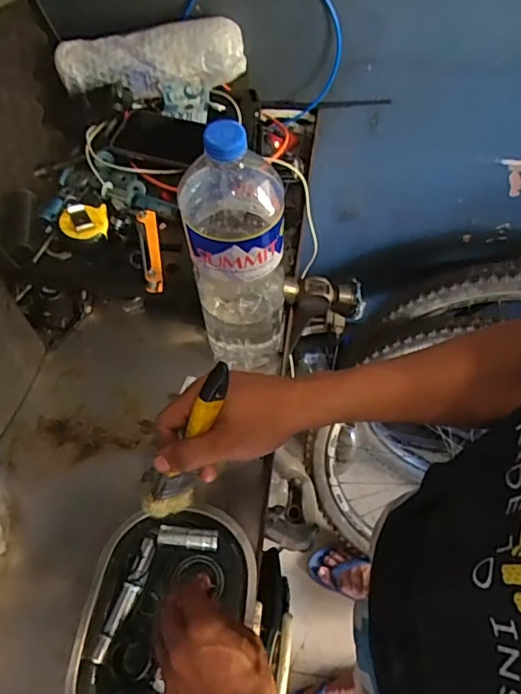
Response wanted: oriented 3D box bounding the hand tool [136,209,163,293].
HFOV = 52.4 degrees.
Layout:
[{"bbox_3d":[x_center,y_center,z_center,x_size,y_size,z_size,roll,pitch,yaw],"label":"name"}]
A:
[{"bbox_3d":[-0.132,-0.117,0.635,0.021,0.022,0.110,-9,61,-4],"label":"hand tool"}]

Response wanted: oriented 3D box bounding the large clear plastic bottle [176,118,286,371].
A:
[{"bbox_3d":[-0.020,-0.080,0.519,0.090,0.305,0.089,-4,61,-2],"label":"large clear plastic bottle"}]

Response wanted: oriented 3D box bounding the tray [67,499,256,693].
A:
[{"bbox_3d":[-0.089,0.260,0.495,0.153,0.027,0.211,5,61,4],"label":"tray"}]

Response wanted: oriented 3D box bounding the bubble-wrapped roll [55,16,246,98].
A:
[{"bbox_3d":[-0.147,-0.392,0.725,0.251,0.071,0.054,-8,61,-3],"label":"bubble-wrapped roll"}]

